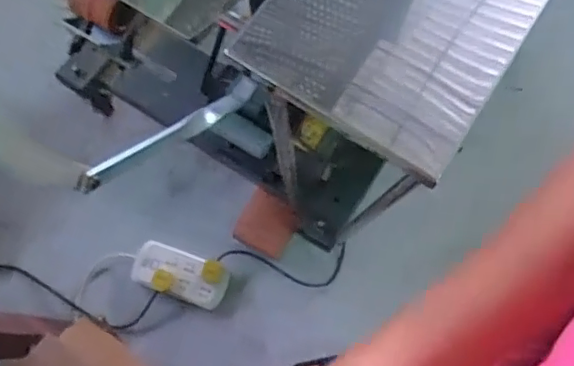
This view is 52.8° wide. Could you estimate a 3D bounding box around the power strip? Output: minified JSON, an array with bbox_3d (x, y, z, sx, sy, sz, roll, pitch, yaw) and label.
[{"bbox_3d":[-0.239,0.204,1.301,0.217,0.030,0.103,20,73,6],"label":"power strip"}]

